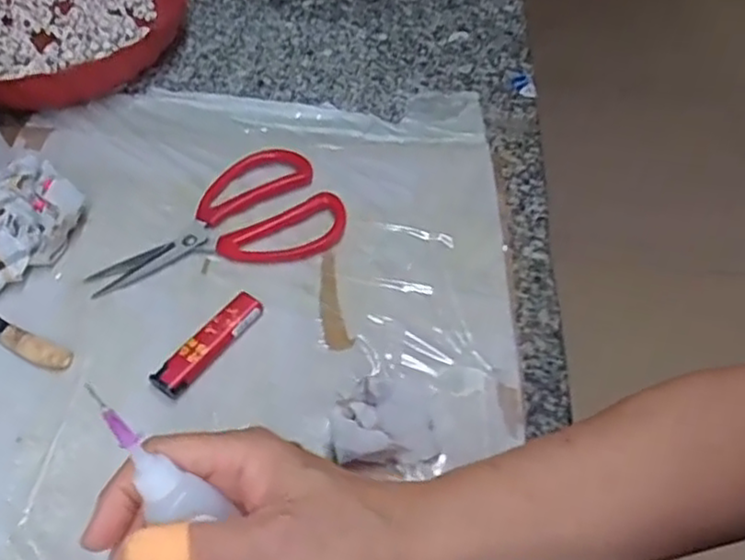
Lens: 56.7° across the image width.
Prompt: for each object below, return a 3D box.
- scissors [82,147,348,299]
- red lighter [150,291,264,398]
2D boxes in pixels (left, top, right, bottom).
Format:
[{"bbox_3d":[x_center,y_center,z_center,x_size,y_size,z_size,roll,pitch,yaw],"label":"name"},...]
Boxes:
[{"bbox_3d":[-0.103,-0.045,0.462,0.159,0.016,0.094,-10,52,-12],"label":"scissors"},{"bbox_3d":[-0.094,0.036,0.401,0.020,0.009,0.075,30,54,19],"label":"red lighter"}]

